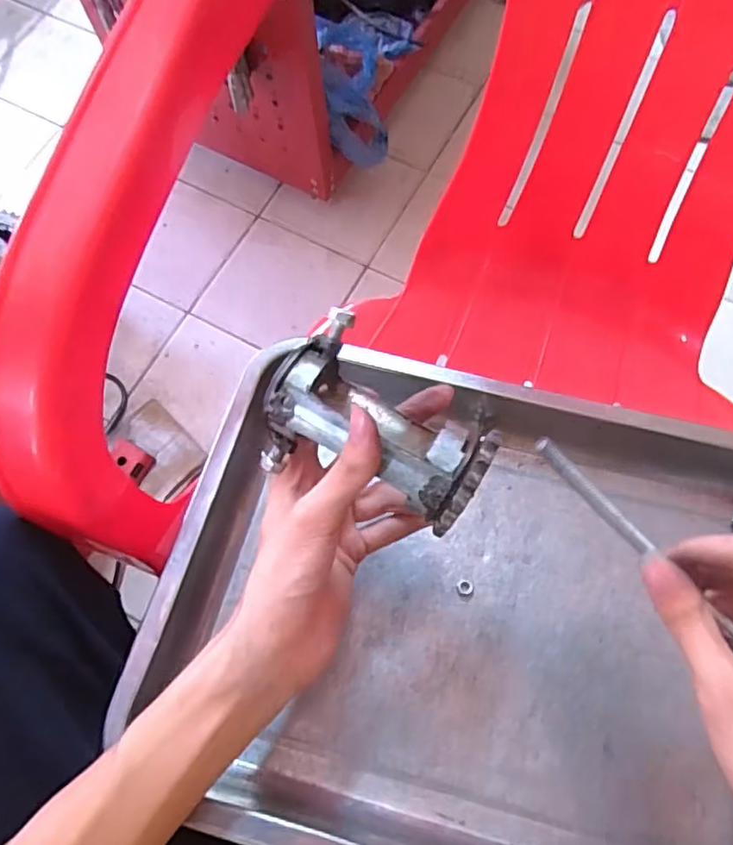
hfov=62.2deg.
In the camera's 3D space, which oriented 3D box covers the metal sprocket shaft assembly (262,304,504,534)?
[{"bbox_3d":[0.007,0.006,0.299,0.107,0.053,0.070,31,75,15],"label":"metal sprocket shaft assembly"}]

